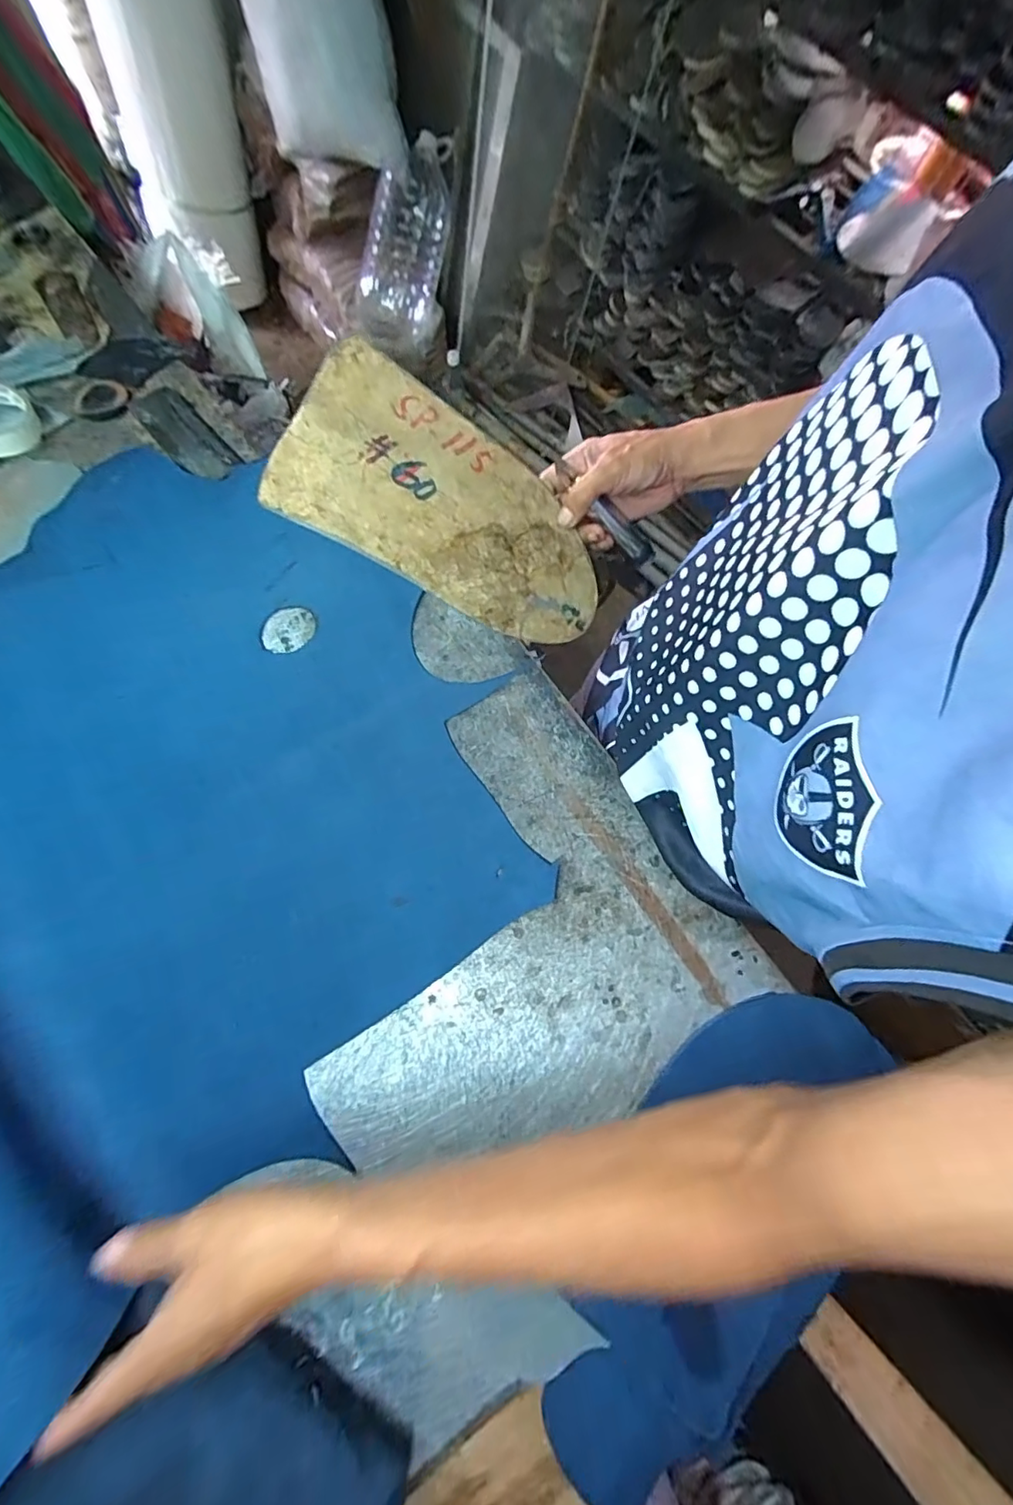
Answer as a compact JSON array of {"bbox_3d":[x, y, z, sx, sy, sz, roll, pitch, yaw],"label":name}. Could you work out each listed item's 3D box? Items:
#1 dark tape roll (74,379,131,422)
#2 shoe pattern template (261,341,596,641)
[{"bbox_3d":[-0.455,-0.396,0.602,0.061,0.011,0.051,-19,76,-11],"label":"dark tape roll"},{"bbox_3d":[-0.038,-0.200,0.446,0.272,0.009,0.145,26,82,-19],"label":"shoe pattern template"}]

